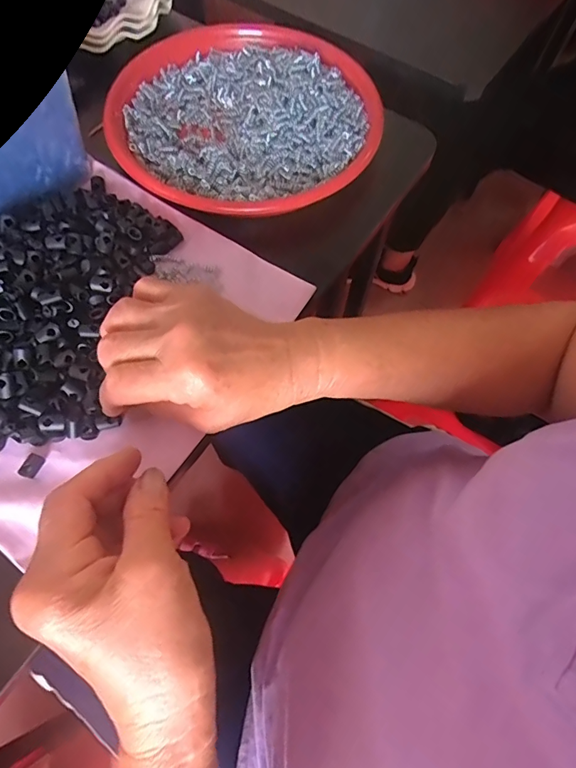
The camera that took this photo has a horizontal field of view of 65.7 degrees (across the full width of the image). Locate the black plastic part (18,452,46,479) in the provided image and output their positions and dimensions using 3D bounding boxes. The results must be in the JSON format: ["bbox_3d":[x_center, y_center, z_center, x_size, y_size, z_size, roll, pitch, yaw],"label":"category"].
[{"bbox_3d":[-0.162,0.051,0.282,0.009,0.006,0.015,22,67,8],"label":"black plastic part"}]

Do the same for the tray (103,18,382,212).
[{"bbox_3d":[-0.038,-0.248,0.402,0.225,0.029,0.240,0,66,-1],"label":"tray"}]

